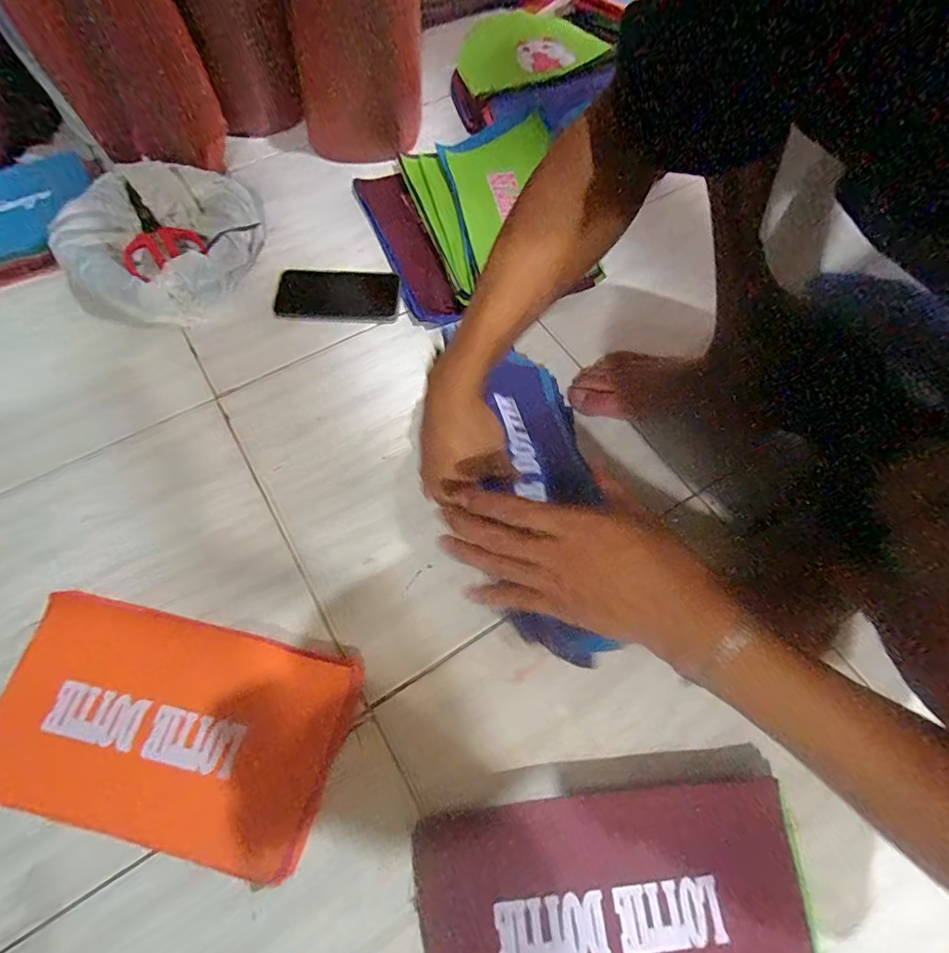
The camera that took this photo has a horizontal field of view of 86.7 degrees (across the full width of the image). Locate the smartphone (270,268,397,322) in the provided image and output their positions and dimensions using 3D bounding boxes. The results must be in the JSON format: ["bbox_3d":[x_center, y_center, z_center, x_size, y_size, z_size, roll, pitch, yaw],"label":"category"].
[{"bbox_3d":[-0.181,-0.241,0.664,0.158,0.009,0.076,0,64,-1],"label":"smartphone"}]

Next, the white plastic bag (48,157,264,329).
[{"bbox_3d":[-0.397,-0.302,0.652,0.219,0.073,0.220,-3,64,-2],"label":"white plastic bag"}]

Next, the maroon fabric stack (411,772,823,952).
[{"bbox_3d":[0.111,0.337,0.381,0.298,0.018,0.164,-6,64,-3],"label":"maroon fabric stack"}]

